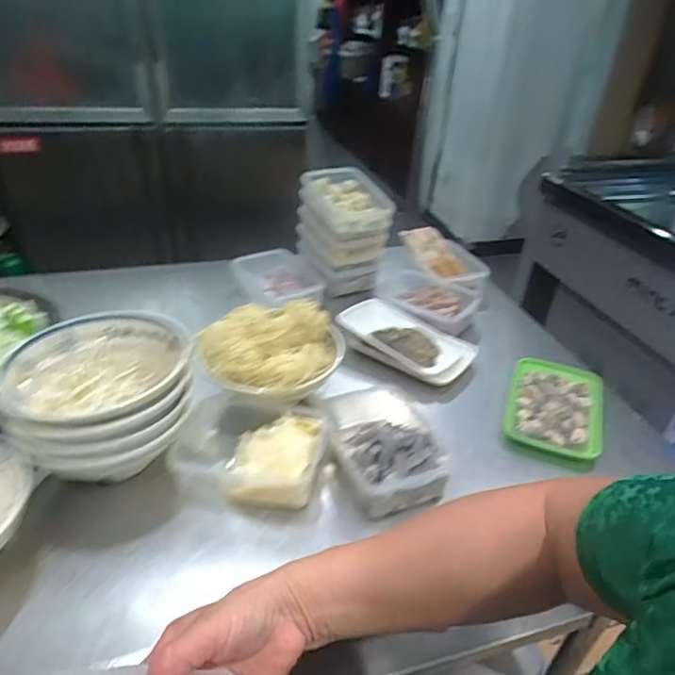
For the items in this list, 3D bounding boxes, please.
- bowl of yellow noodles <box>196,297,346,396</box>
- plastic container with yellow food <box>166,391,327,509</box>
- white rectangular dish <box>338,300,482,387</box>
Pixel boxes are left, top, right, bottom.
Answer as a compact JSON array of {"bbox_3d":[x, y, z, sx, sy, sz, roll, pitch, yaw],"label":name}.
[{"bbox_3d":[-0.099,0.019,0.780,0.193,0.082,0.185,3,33,-2],"label":"bowl of yellow noodles"},{"bbox_3d":[-0.118,0.147,0.690,0.190,0.091,0.131,7,33,5],"label":"plastic container with yellow food"},{"bbox_3d":[0.117,0.002,0.930,0.231,0.035,0.139,24,38,29],"label":"white rectangular dish"}]

